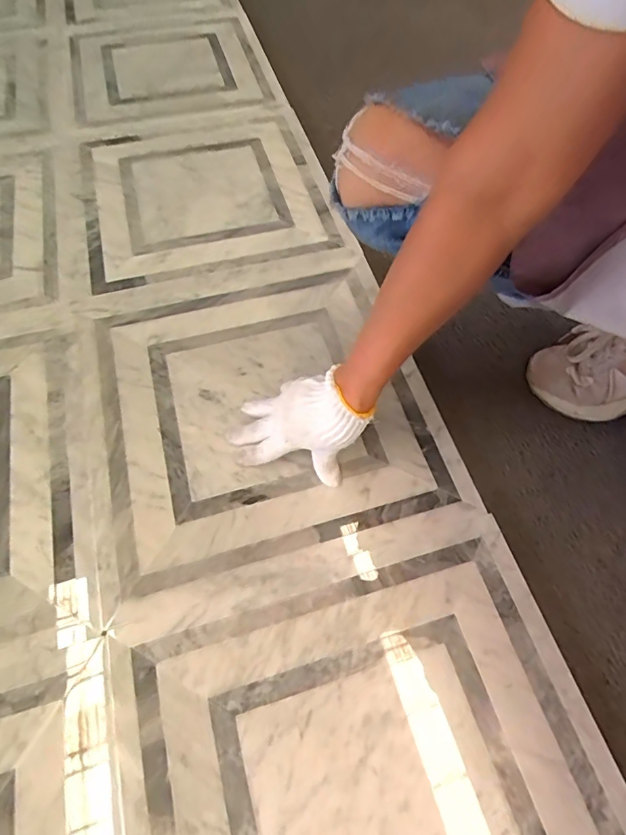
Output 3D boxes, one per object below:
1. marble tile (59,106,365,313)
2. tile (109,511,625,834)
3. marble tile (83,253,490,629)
[{"bbox_3d":[-0.179,-0.353,0.720,0.392,0.016,0.375,-13,63,-9],"label":"marble tile"},{"bbox_3d":[0.058,0.317,0.380,0.392,0.008,0.390,-14,63,-10],"label":"tile"},{"bbox_3d":[-0.062,-0.017,0.555,0.388,0.017,0.383,-14,63,-10],"label":"marble tile"}]

